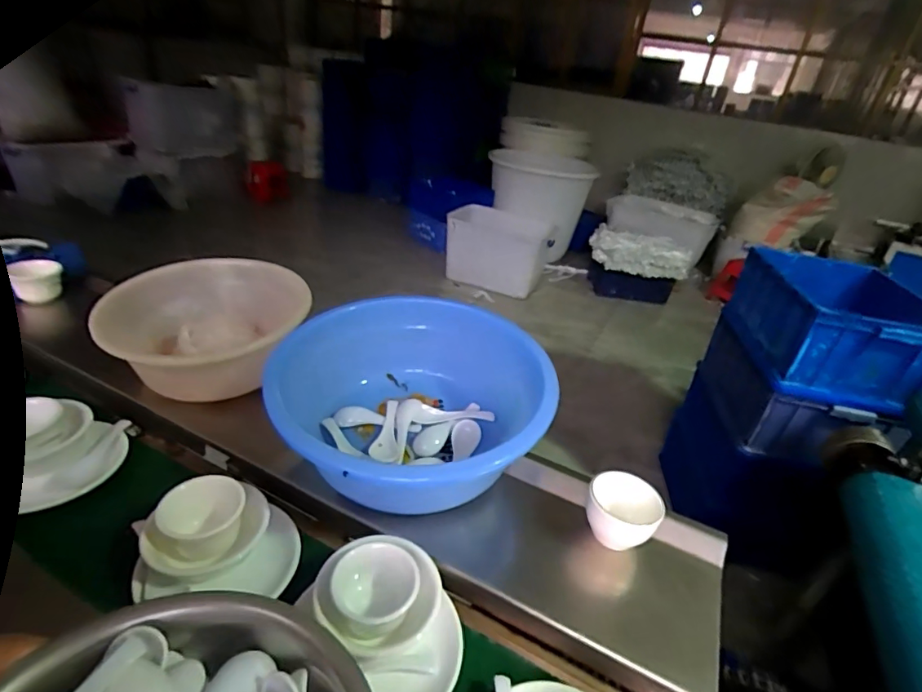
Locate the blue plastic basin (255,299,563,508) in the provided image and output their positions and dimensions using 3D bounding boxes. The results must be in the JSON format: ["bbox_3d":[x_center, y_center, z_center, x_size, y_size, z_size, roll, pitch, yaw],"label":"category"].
[{"bbox_3d":[-0.065,0.075,0.603,0.289,0.138,0.316,6,30,-3],"label":"blue plastic basin"}]

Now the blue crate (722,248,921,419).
[{"bbox_3d":[1.141,-0.051,1.478,0.485,0.244,0.542,12,30,7],"label":"blue crate"}]

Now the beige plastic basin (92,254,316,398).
[{"bbox_3d":[-0.363,-0.019,0.717,0.252,0.117,0.259,4,30,-6],"label":"beige plastic basin"}]

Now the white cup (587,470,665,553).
[{"bbox_3d":[0.176,0.182,0.545,0.077,0.059,0.062,17,31,15],"label":"white cup"}]

